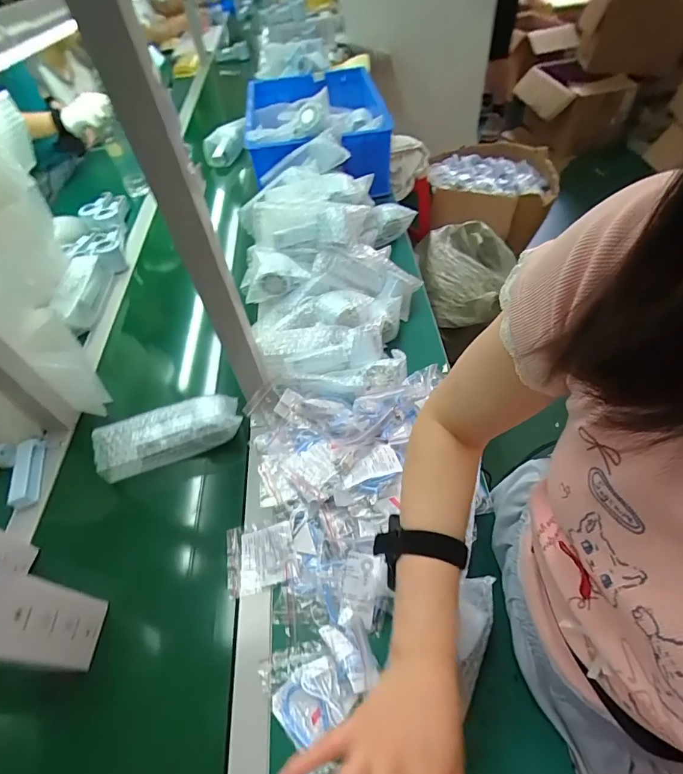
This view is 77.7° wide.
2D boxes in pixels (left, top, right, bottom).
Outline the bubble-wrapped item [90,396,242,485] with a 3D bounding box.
[{"bbox_3d":[-0.264,0.070,0.652,0.210,0.058,0.077,-20,60,-15],"label":"bubble-wrapped item"}]

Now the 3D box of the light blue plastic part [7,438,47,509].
[{"bbox_3d":[-0.484,0.131,0.654,0.030,0.028,0.110,-11,58,-9],"label":"light blue plastic part"}]

